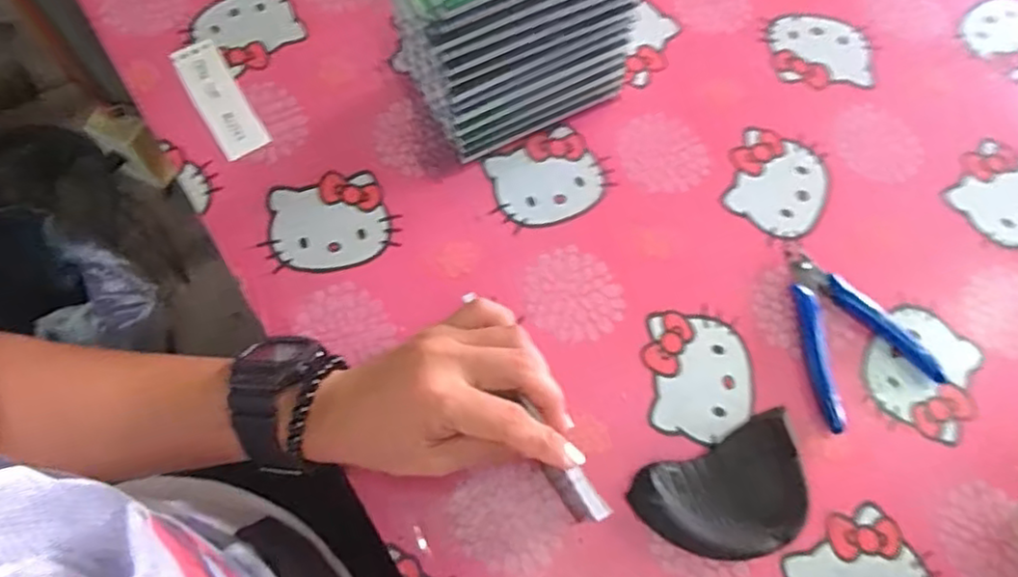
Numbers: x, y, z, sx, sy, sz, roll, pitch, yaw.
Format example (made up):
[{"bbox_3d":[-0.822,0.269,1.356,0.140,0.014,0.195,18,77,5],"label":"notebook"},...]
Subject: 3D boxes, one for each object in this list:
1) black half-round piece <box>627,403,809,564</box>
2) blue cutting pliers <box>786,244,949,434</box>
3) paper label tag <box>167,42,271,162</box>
[{"bbox_3d":[0.126,0.123,0.386,0.097,0.025,0.065,-22,71,-10],"label":"black half-round piece"},{"bbox_3d":[0.235,0.027,0.436,0.086,0.010,0.119,-7,69,-5],"label":"blue cutting pliers"},{"bbox_3d":[-0.212,-0.139,0.485,0.033,0.005,0.105,-31,73,-13],"label":"paper label tag"}]

